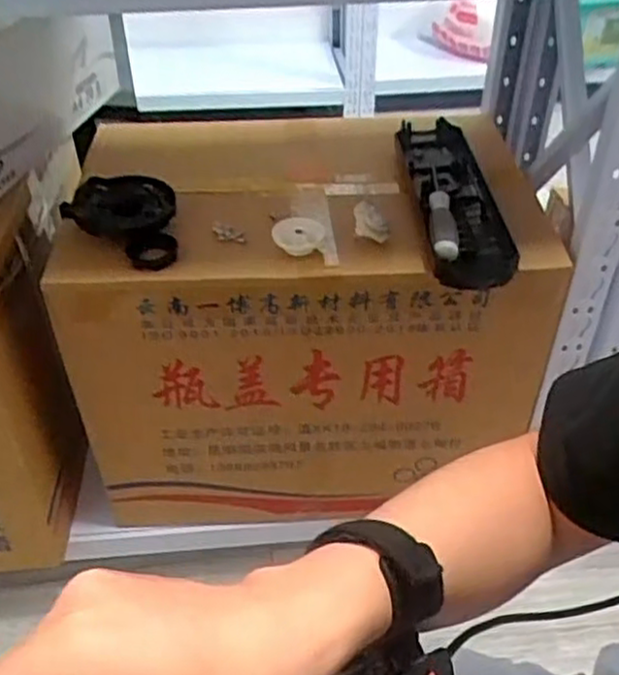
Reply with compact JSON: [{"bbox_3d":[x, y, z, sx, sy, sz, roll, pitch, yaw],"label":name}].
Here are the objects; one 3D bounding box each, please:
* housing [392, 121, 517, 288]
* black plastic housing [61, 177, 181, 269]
[{"bbox_3d":[0.162,-0.172,0.836,0.095,0.050,0.304,-4,42,3],"label":"housing"},{"bbox_3d":[-0.216,-0.136,0.833,0.133,0.045,0.127,-3,42,4],"label":"black plastic housing"}]

